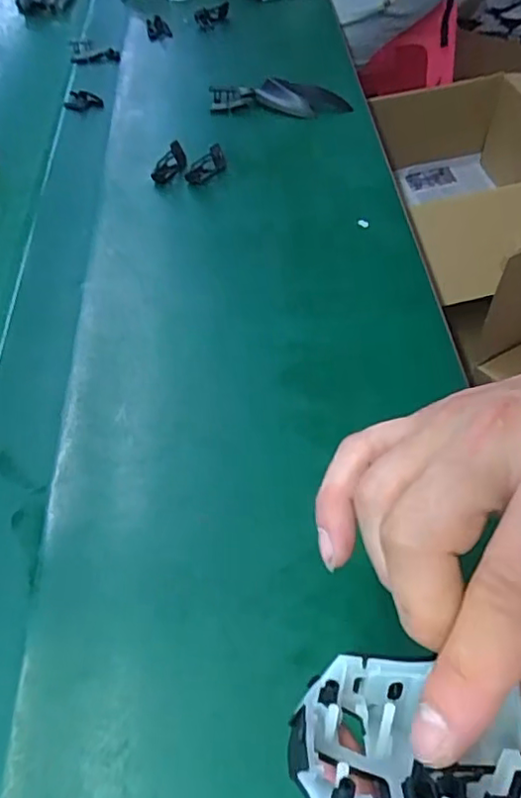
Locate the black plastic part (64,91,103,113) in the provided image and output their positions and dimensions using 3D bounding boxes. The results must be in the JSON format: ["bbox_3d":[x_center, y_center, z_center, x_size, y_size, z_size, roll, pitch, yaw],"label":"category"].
[{"bbox_3d":[-0.171,-0.288,0.572,0.035,0.011,0.028,-9,54,-7],"label":"black plastic part"}]

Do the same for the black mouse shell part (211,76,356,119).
[{"bbox_3d":[0.019,-0.291,0.568,0.132,0.022,0.028,7,53,5],"label":"black mouse shell part"}]

